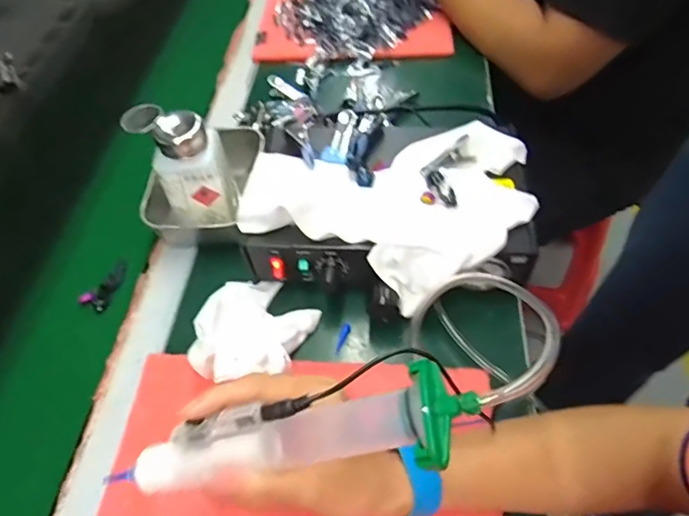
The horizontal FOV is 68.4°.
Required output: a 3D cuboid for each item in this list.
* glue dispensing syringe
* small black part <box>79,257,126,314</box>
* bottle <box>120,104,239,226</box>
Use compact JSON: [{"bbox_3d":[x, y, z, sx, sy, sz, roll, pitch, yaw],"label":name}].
[{"bbox_3d":[-0.027,0.090,0.246,0.179,0.033,0.040,-16,54,11],"label":"glue dispensing syringe"},{"bbox_3d":[-0.216,0.024,0.464,0.020,0.009,0.052,19,57,17],"label":"small black part"},{"bbox_3d":[-0.136,-0.077,0.433,0.077,0.091,0.051,1,53,5],"label":"bottle"}]

